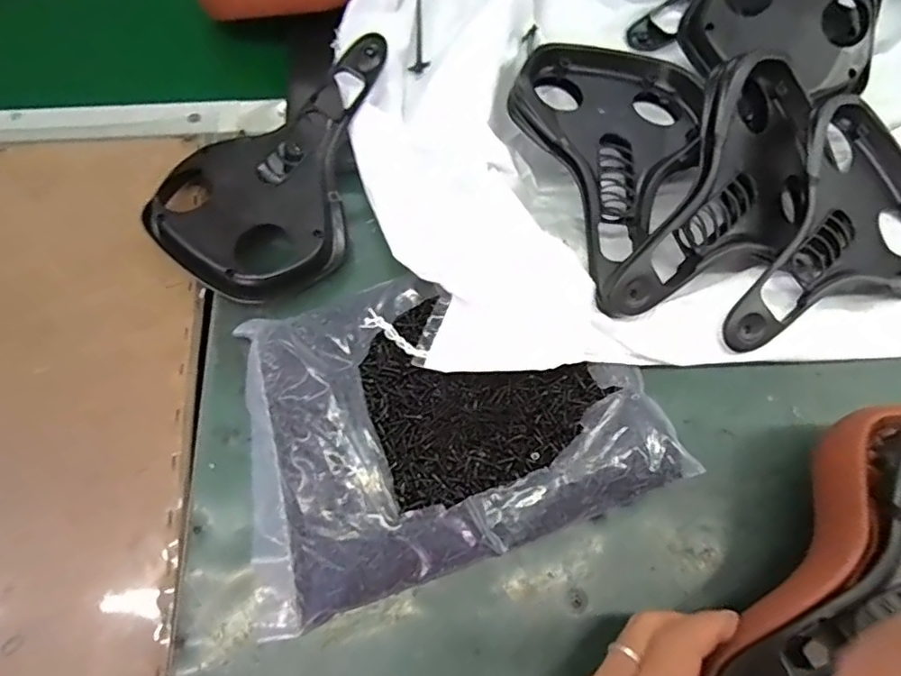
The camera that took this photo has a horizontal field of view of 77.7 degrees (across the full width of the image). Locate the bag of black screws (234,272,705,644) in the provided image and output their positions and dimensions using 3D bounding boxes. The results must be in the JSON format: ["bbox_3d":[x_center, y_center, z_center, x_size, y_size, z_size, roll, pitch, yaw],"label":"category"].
[{"bbox_3d":[-0.005,0.050,0.397,0.300,0.037,0.209,-17,67,-8],"label":"bag of black screws"}]

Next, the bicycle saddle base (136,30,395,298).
[{"bbox_3d":[-0.129,-0.129,0.466,0.233,0.031,0.154,-31,77,-6],"label":"bicycle saddle base"}]

